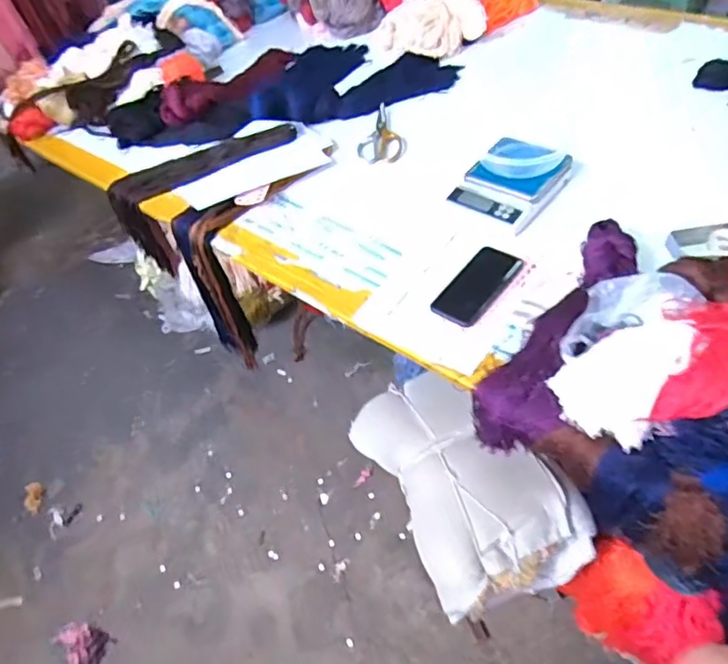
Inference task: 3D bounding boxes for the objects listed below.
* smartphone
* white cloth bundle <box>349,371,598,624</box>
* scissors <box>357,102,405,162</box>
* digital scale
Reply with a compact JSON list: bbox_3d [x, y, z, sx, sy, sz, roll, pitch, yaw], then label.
[{"bbox_3d":[0.190,-0.079,0.947,0.074,0.016,0.184,27,59,29],"label":"smartphone"},{"bbox_3d":[0.164,0.245,1.011,0.248,0.131,0.434,-25,50,-11],"label":"white cloth bundle"},{"bbox_3d":[0.049,-0.450,1.296,0.101,0.005,0.230,3,50,13],"label":"scissors"},{"bbox_3d":[0.284,-0.291,1.081,0.152,0.052,0.203,31,61,31],"label":"digital scale"}]

